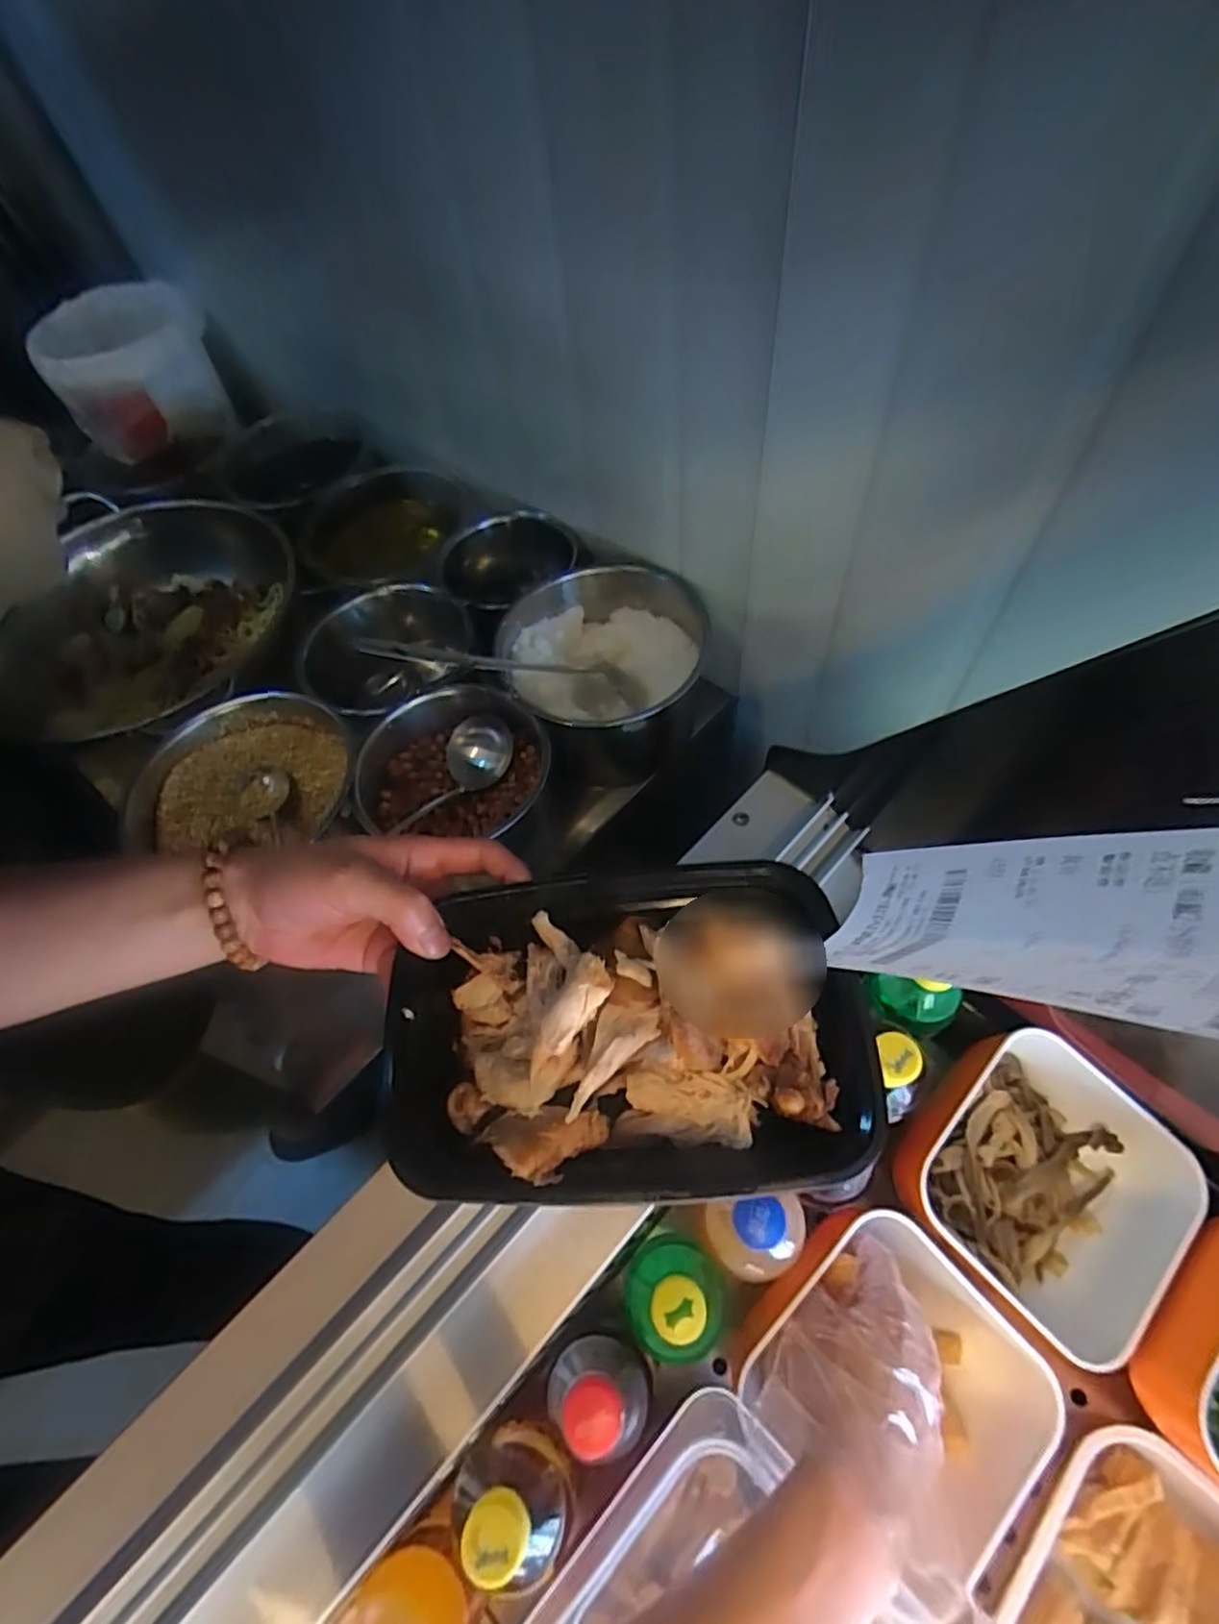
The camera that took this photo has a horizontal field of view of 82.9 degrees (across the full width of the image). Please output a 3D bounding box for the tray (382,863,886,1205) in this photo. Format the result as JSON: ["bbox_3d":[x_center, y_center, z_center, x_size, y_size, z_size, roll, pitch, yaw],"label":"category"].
[{"bbox_3d":[0.003,0.098,0.316,0.216,0.052,0.137,-2,59,0],"label":"tray"}]

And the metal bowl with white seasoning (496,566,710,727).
[{"bbox_3d":[-0.009,-0.125,0.605,0.167,0.092,0.181,19,61,12],"label":"metal bowl with white seasoning"}]

